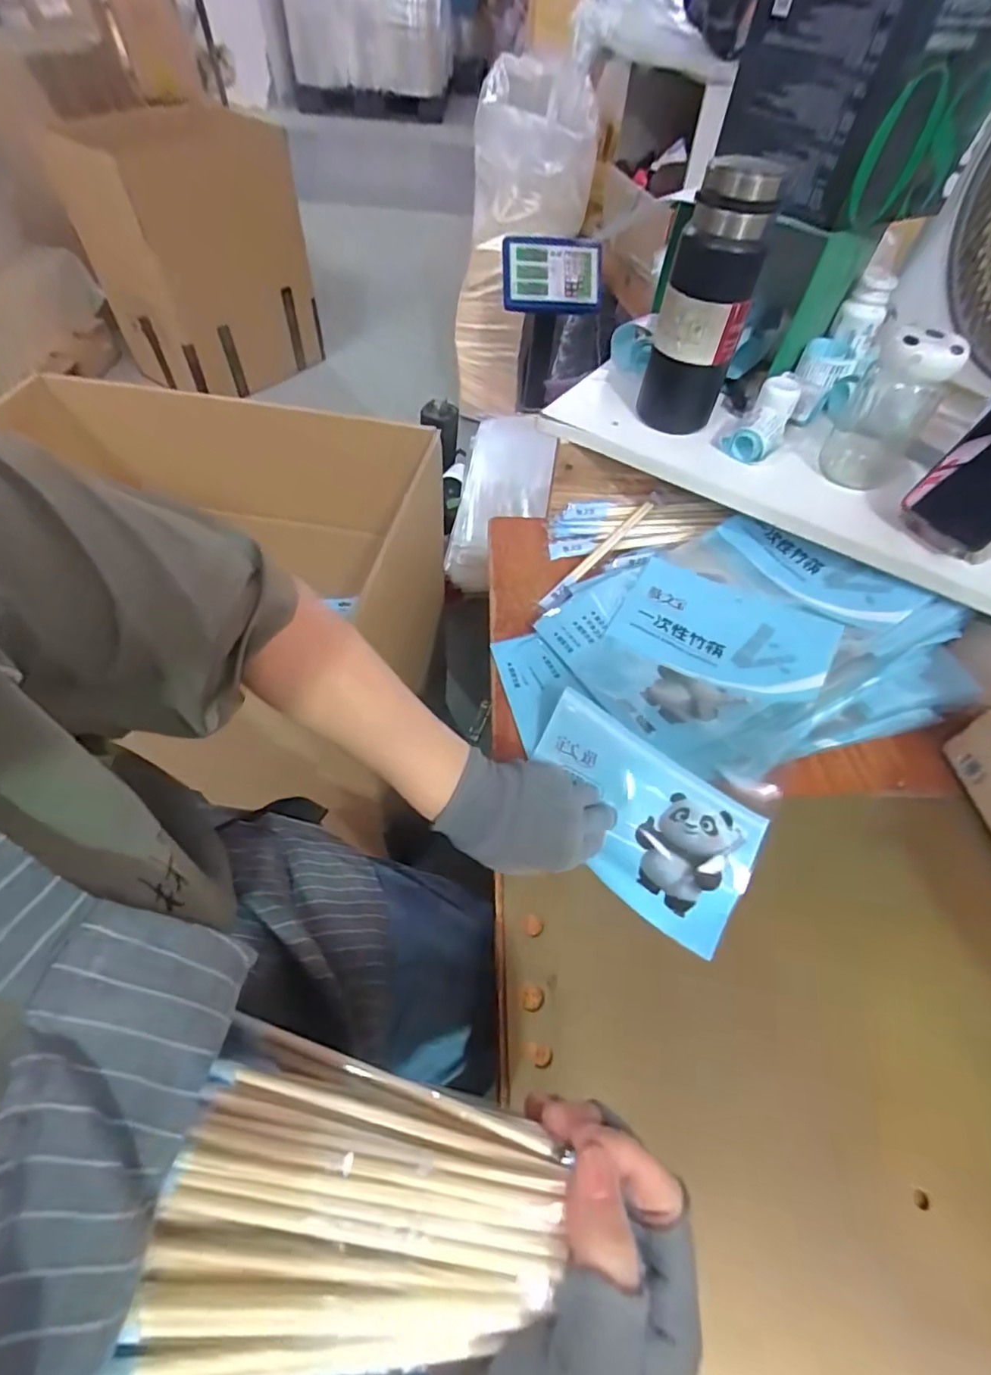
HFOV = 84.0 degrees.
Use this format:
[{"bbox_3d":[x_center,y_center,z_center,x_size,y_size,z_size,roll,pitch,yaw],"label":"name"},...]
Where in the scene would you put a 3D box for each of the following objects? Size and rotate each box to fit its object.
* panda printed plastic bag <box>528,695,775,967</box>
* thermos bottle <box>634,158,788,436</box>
[{"bbox_3d":[0.111,0.105,0.453,0.198,0.043,0.114,33,59,18],"label":"panda printed plastic bag"},{"bbox_3d":[0.199,-0.360,0.535,0.077,0.216,0.071,14,55,6],"label":"thermos bottle"}]

